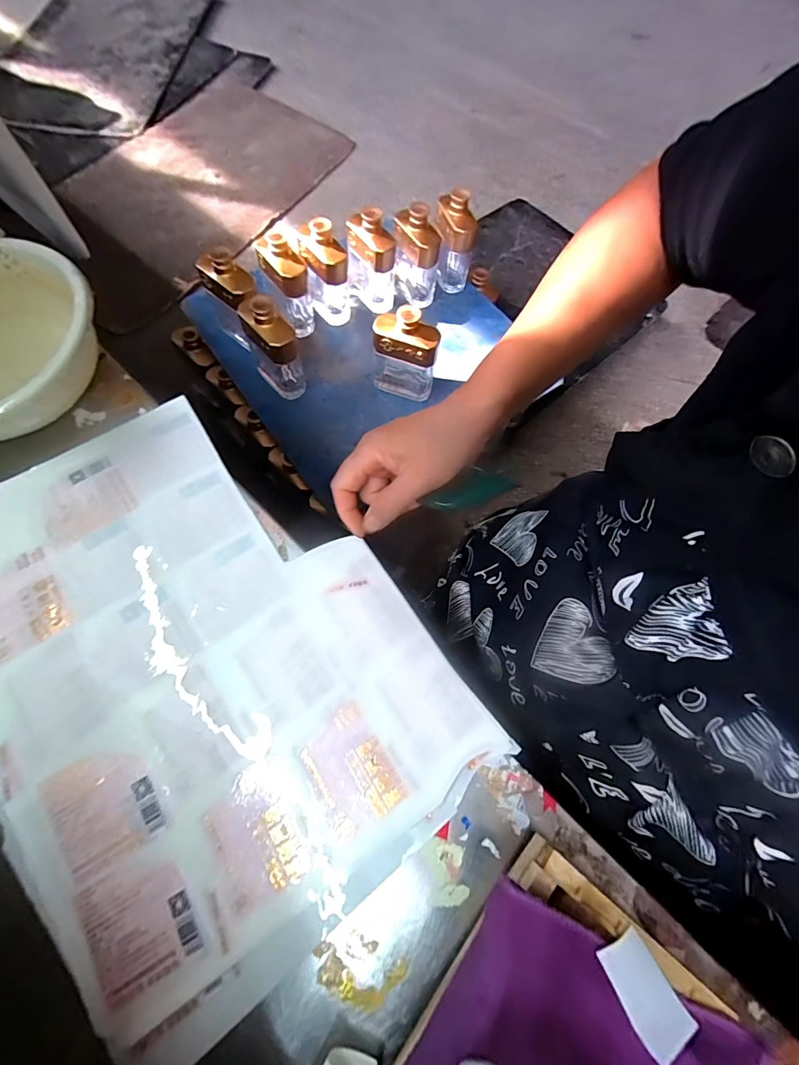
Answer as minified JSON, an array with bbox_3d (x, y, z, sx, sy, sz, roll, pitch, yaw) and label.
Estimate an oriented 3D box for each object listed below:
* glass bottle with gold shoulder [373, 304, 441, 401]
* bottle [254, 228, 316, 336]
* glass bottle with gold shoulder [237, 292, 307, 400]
[{"bbox_3d":[0.009,-0.315,0.735,0.114,0.165,0.054,15,68,1],"label":"glass bottle with gold shoulder"},{"bbox_3d":[-0.209,-0.460,0.772,0.079,0.157,0.081,-18,71,-12],"label":"bottle"},{"bbox_3d":[-0.216,-0.316,0.721,0.073,0.168,0.095,-23,72,-14],"label":"glass bottle with gold shoulder"}]

